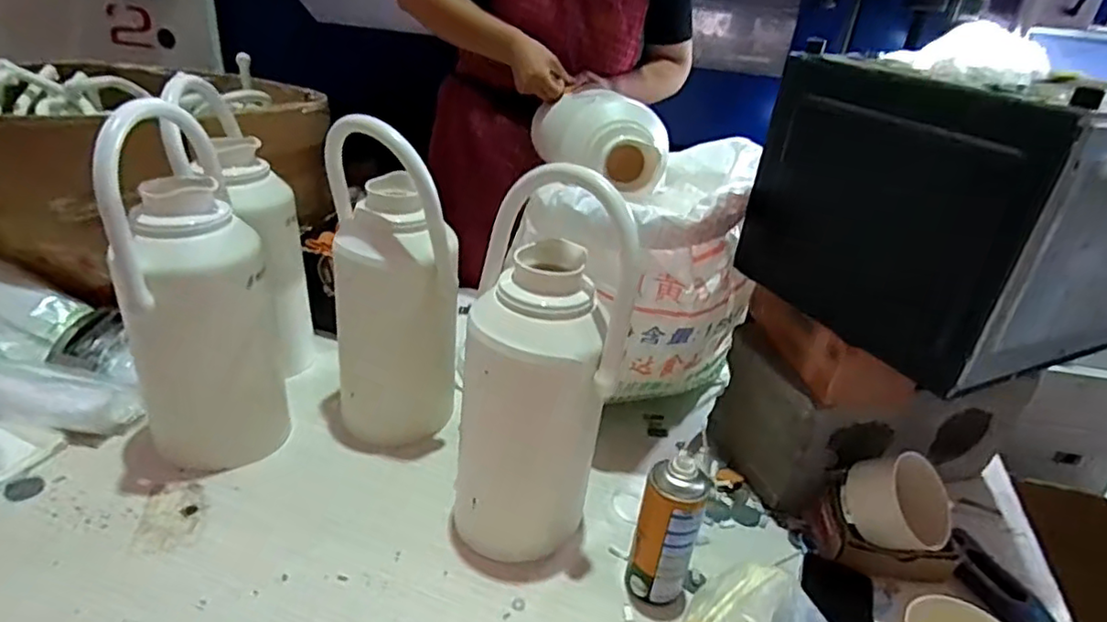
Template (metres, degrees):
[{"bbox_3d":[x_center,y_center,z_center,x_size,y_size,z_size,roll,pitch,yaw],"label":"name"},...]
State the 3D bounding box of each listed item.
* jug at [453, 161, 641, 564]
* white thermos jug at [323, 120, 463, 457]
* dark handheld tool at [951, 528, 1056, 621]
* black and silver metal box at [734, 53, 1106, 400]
[{"bbox_3d":[-0.017,0.067,0.693,0.160,0.418,0.142,5,29,-3],"label":"jug"},{"bbox_3d":[-0.208,-0.029,0.824,0.146,0.416,0.124,-3,30,-16],"label":"white thermos jug"},{"bbox_3d":[0.534,0.326,0.759,0.049,0.037,0.139,-2,29,-15],"label":"dark handheld tool"},{"bbox_3d":[0.462,-0.116,0.705,0.302,0.269,0.338,-8,31,-25],"label":"black and silver metal box"}]

